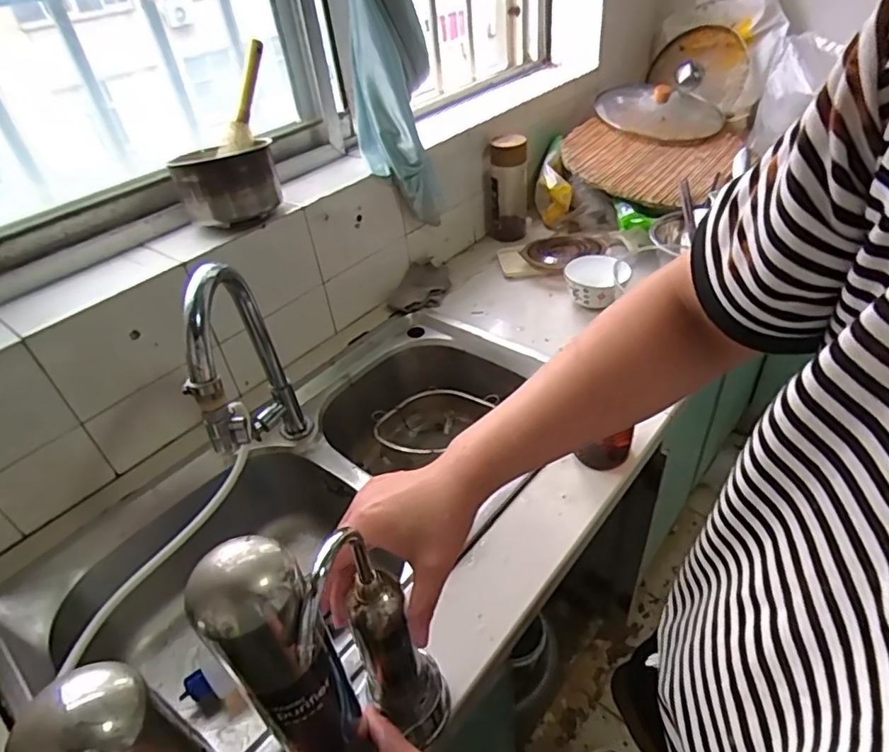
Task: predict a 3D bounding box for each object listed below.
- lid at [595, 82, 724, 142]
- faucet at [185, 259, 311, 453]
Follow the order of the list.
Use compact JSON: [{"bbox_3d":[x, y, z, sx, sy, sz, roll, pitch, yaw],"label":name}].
[{"bbox_3d":[0.501,-0.631,1.307,0.281,0.079,0.270,10,42,20],"label":"lid"},{"bbox_3d":[-0.226,0.026,0.655,0.063,0.300,0.203,-13,40,-7],"label":"faucet"}]

